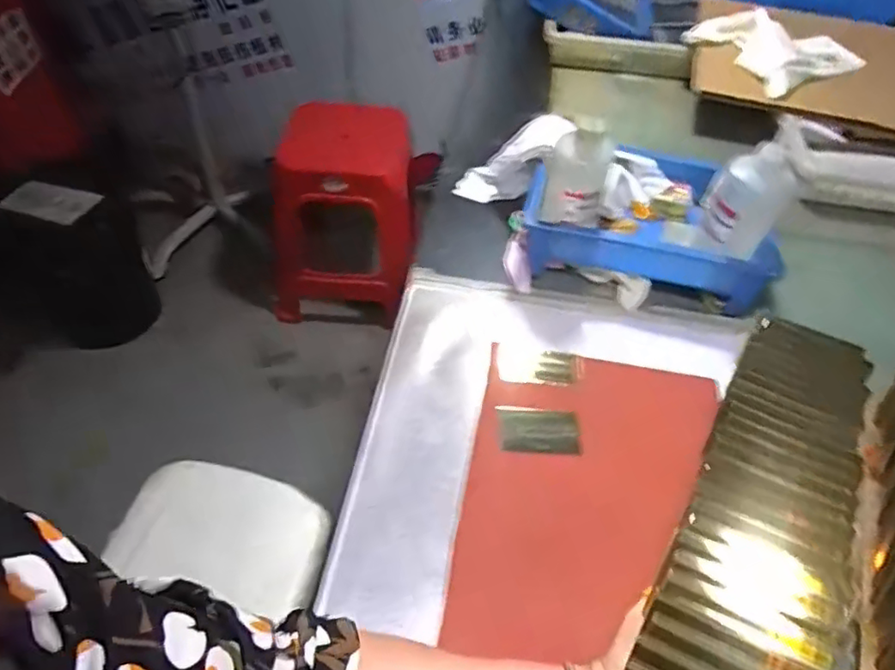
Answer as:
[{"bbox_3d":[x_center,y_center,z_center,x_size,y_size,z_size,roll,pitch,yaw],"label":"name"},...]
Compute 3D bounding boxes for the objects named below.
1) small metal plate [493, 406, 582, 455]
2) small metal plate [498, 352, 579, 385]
[{"bbox_3d":[0.094,0.099,0.636,0.084,0.005,0.055,5,50,0],"label":"small metal plate"},{"bbox_3d":[0.106,0.038,0.704,0.092,0.009,0.049,3,50,-2],"label":"small metal plate"}]

